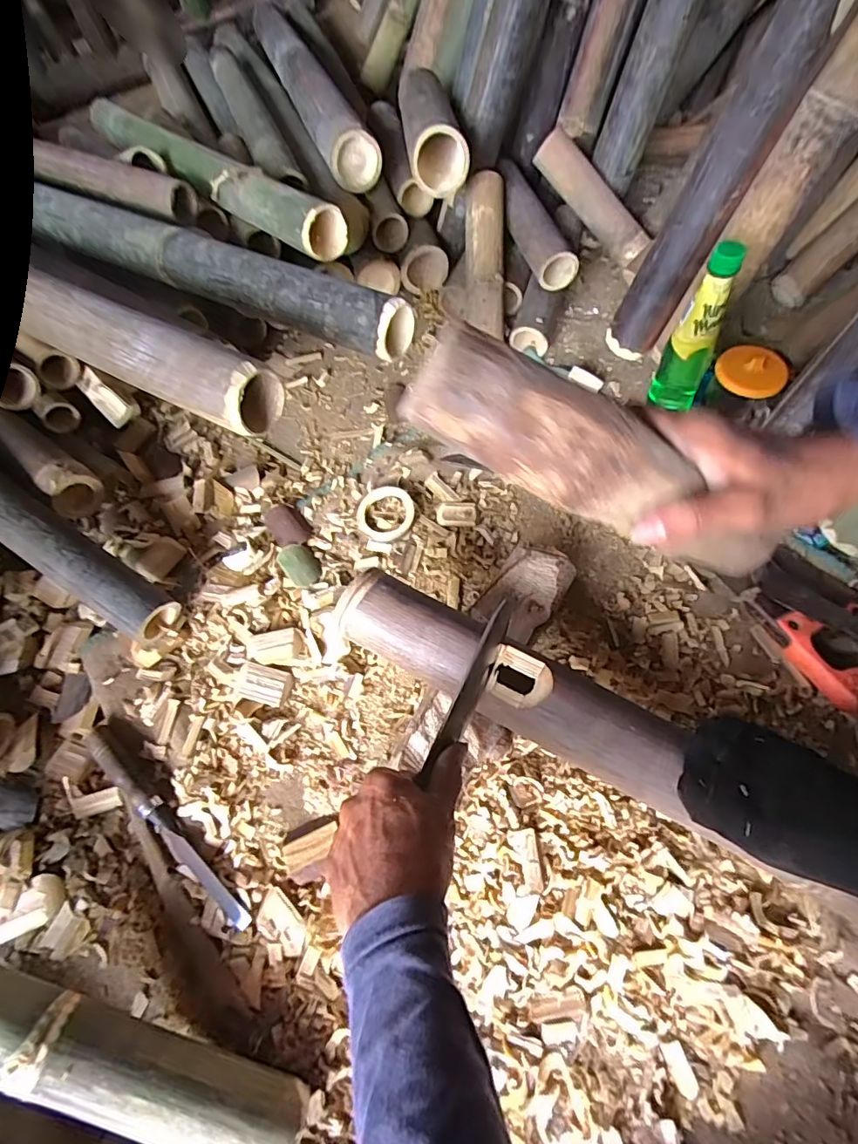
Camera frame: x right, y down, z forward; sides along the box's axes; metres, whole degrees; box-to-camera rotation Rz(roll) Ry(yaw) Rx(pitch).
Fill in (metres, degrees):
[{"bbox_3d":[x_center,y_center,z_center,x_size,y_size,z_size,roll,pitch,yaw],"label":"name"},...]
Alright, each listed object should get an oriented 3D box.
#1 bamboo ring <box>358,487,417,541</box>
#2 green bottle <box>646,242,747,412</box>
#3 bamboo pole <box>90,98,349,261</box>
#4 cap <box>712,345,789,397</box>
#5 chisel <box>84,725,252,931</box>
[{"bbox_3d":[-0.054,-0.074,0.645,0.071,0.012,0.073,-1,63,3],"label":"bamboo ring"},{"bbox_3d":[0.317,-0.273,0.617,0.057,0.220,0.052,23,67,14],"label":"green bottle"},{"bbox_3d":[-0.301,-0.552,0.711,0.519,0.061,0.062,39,71,21],"label":"bamboo pole"},{"bbox_3d":[0.389,-0.242,0.624,0.069,0.012,0.074,-1,81,4],"label":"cap"},{"bbox_3d":[-0.253,0.239,0.493,0.239,0.028,0.020,39,72,20],"label":"chisel"}]

